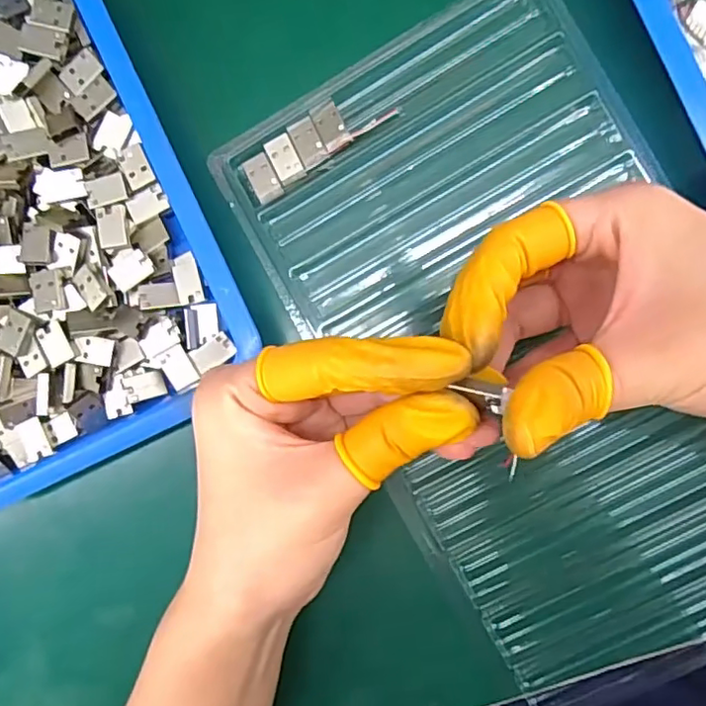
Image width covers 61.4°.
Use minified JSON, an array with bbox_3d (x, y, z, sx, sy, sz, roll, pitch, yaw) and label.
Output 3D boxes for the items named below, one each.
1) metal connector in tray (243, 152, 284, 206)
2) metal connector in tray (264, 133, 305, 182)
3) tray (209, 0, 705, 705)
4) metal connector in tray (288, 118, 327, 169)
[{"bbox_3d":[-0.040,-0.077,0.260,0.011,0.004,0.020,-26,89,7],"label":"metal connector in tray"},{"bbox_3d":[-0.030,-0.085,0.259,0.012,0.004,0.019,-27,89,7],"label":"metal connector in tray"},{"bbox_3d":[0.074,0.001,0.253,0.161,0.013,0.292,-28,89,7],"label":"tray"},{"bbox_3d":[-0.020,-0.092,0.258,0.012,0.004,0.020,-28,89,7],"label":"metal connector in tray"}]

